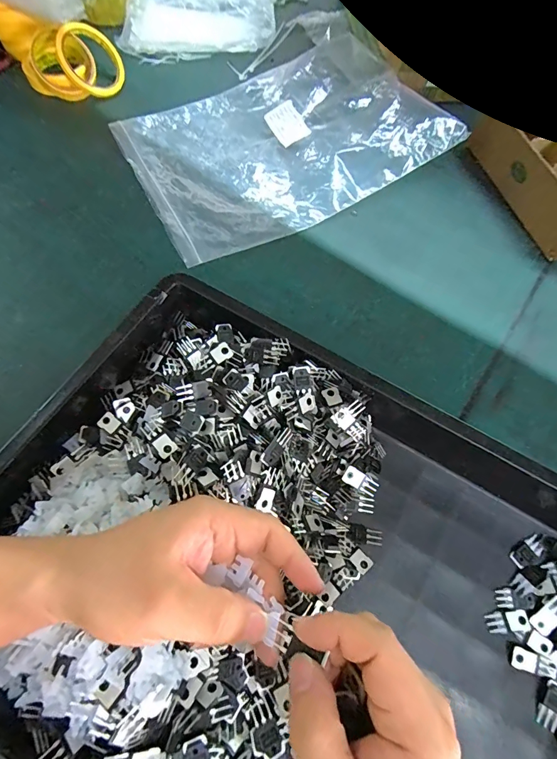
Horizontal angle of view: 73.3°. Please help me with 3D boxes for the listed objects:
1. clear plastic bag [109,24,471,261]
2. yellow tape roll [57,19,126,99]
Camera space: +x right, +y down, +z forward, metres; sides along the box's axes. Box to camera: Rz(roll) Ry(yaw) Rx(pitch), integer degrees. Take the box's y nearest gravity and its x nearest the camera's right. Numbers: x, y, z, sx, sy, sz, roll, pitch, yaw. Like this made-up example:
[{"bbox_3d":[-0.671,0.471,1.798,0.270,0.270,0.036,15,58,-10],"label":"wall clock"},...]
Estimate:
[{"bbox_3d":[0.006,-0.353,0.536,0.415,0.059,0.294,-26,69,-14],"label":"clear plastic bag"},{"bbox_3d":[-0.289,-0.490,0.577,0.090,0.095,0.012,-50,33,-15],"label":"yellow tape roll"}]

